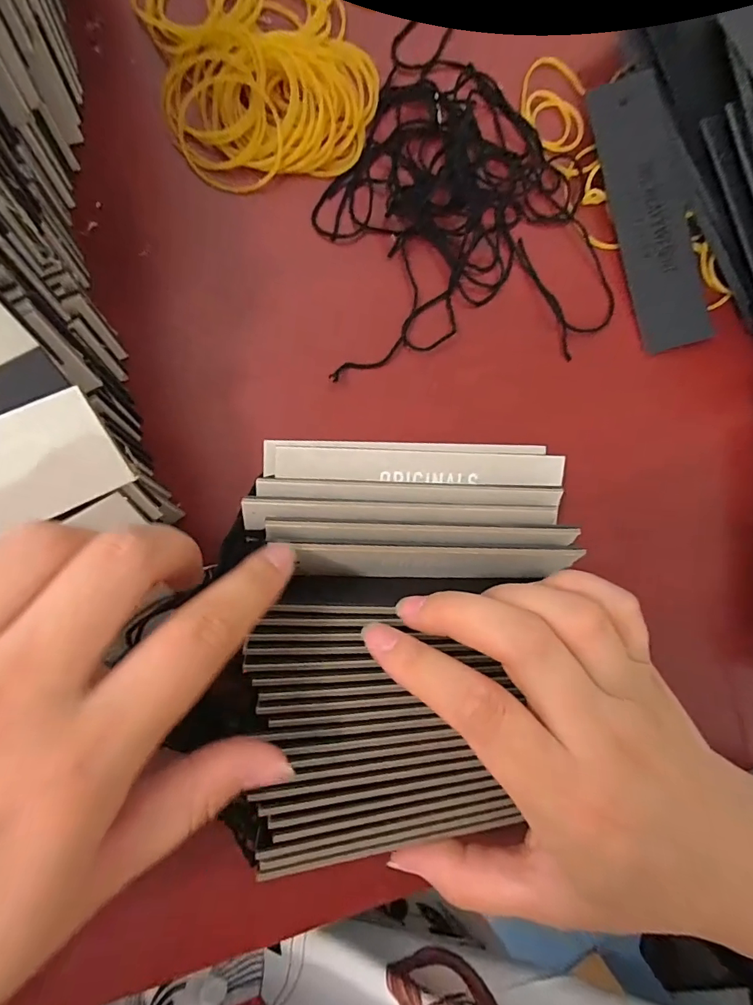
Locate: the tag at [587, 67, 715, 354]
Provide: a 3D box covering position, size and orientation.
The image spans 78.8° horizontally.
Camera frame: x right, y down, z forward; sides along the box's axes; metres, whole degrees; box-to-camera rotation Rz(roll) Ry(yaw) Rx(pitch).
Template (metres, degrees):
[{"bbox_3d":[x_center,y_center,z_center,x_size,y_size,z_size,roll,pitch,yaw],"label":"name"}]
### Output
[{"bbox_3d":[0.131,-0.136,0.217,0.029,0.004,0.123,-15,95,14],"label":"tag"}]

